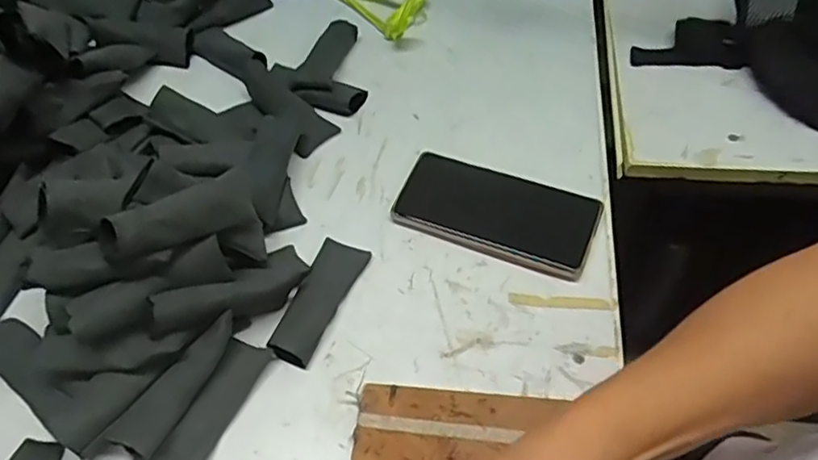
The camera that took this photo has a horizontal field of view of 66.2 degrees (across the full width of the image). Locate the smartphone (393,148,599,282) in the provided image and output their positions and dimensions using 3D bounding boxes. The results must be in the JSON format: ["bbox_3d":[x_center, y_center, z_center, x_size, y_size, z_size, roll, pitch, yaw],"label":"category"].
[{"bbox_3d":[0.070,-0.015,0.516,0.160,0.010,0.075,18,60,16],"label":"smartphone"}]

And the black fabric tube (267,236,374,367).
[{"bbox_3d":[-0.070,0.051,0.477,0.036,0.013,0.104,19,61,17],"label":"black fabric tube"}]

